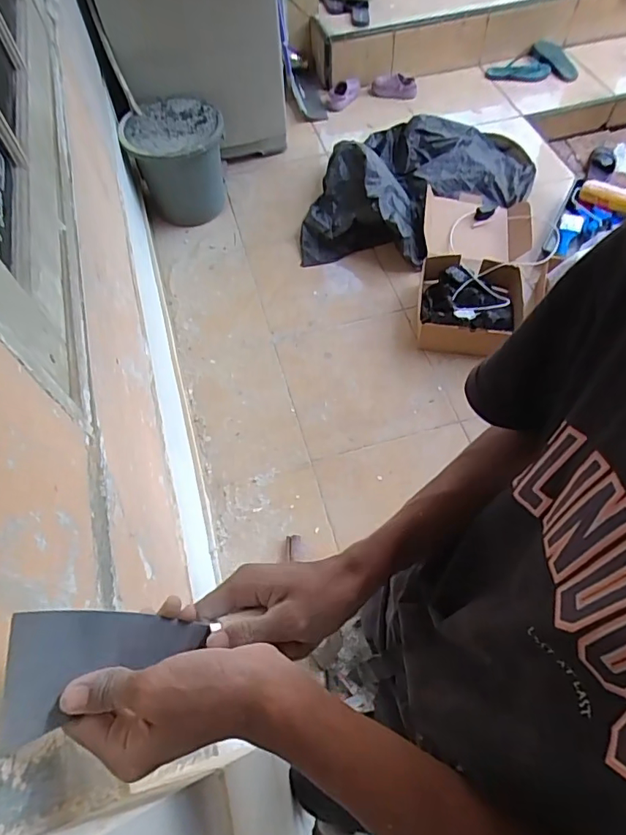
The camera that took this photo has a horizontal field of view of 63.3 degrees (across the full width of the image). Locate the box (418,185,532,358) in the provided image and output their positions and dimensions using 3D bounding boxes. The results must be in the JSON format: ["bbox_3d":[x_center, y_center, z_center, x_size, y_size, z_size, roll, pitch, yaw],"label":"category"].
[{"bbox_3d":[0.481,-0.443,1.503,0.321,0.120,0.612,8,61,6],"label":"box"}]

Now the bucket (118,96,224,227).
[{"bbox_3d":[-0.433,-0.839,1.683,0.308,0.263,0.319,-22,62,-10],"label":"bucket"}]

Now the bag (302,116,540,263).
[{"bbox_3d":[0.332,-0.775,1.669,0.896,0.160,0.499,-36,66,-17],"label":"bag"}]

